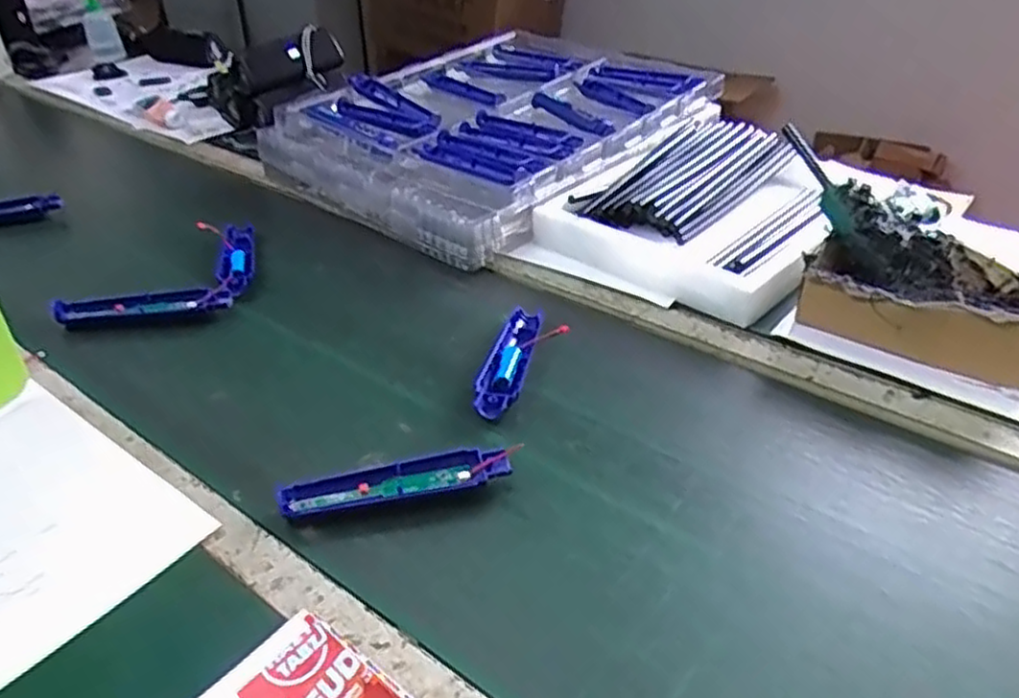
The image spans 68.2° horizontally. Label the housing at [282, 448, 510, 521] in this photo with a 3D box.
[{"bbox_3d":[-0.085,0.102,0.573,0.168,0.020,0.031,-8,40,-8],"label":"housing"}]

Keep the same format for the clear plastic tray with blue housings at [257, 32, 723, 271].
[{"bbox_3d":[0.001,-0.357,1.155,0.466,0.077,0.661,27,44,33],"label":"clear plastic tray with blue housings"}]

